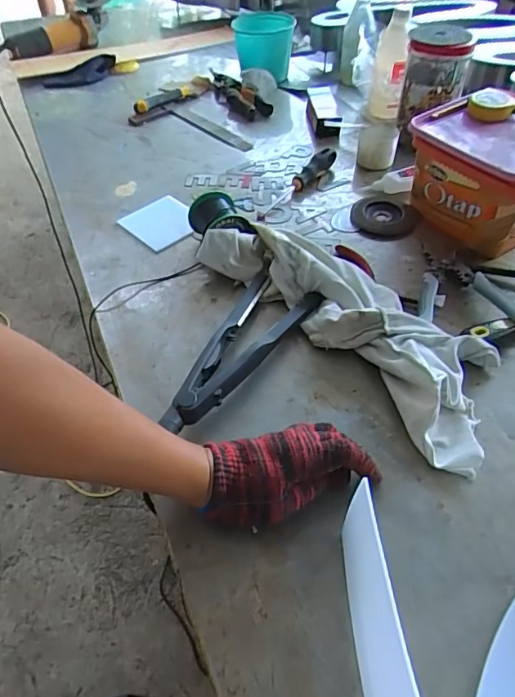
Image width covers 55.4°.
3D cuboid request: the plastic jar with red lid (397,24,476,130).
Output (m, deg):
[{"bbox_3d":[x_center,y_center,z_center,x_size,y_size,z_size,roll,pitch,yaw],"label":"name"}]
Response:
[{"bbox_3d":[0.321,-0.483,0.881,0.105,0.143,0.109,0,49,0],"label":"plastic jar with red lid"}]

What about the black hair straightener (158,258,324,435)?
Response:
[{"bbox_3d":[-0.025,-0.003,0.568,0.098,0.043,0.272,24,53,20],"label":"black hair straightener"}]

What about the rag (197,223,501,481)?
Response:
[{"bbox_3d":[0.114,-0.041,0.589,0.152,0.054,0.418,-32,56,-25],"label":"rag"}]

